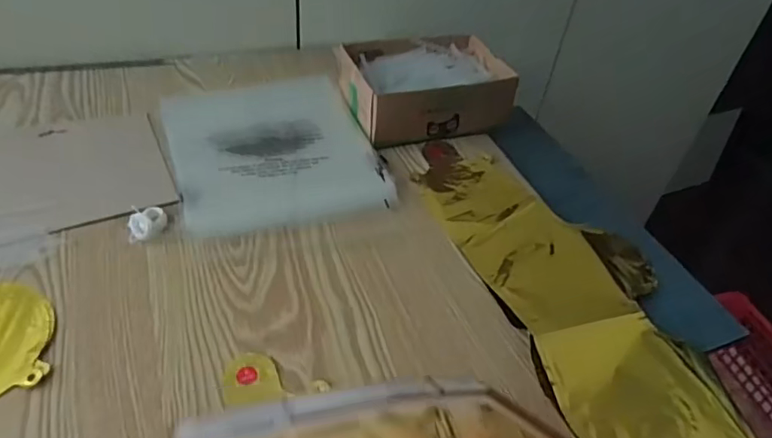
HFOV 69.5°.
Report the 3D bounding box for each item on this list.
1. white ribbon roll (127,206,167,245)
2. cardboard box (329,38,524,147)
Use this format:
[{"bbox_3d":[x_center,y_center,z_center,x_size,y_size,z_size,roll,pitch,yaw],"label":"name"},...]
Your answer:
[{"bbox_3d":[-0.220,0.004,0.512,0.032,0.013,0.035,4,43,-4],"label":"white ribbon roll"},{"bbox_3d":[0.045,-0.160,0.680,0.190,0.066,0.143,-13,46,-21],"label":"cardboard box"}]

